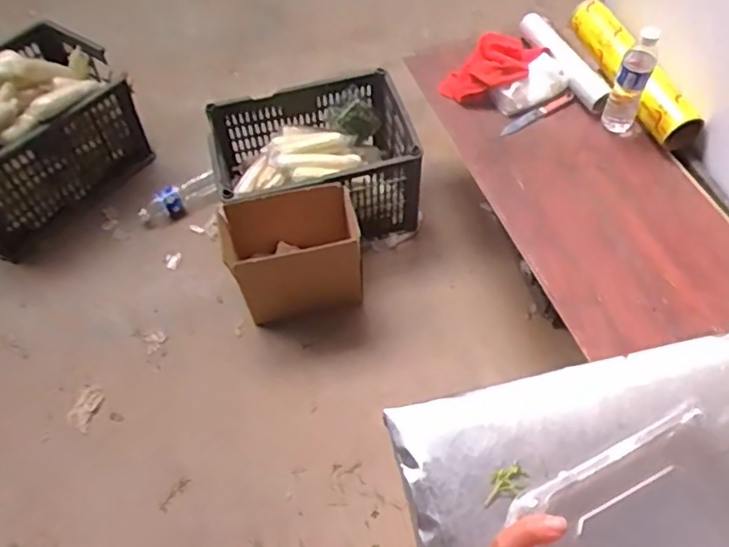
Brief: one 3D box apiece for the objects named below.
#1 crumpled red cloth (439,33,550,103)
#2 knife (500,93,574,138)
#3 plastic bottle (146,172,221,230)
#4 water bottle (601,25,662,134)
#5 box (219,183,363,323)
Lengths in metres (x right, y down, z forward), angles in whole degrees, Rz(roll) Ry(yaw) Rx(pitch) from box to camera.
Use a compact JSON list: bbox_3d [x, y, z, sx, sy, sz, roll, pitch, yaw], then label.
[{"bbox_3d":[0.285,-0.451,1.366,0.134,0.084,0.215,39,67,24],"label":"crumpled red cloth"},{"bbox_3d":[0.374,-0.345,1.322,0.201,0.014,0.025,-28,61,-15],"label":"knife"},{"bbox_3d":[-0.482,-0.193,1.589,0.241,0.090,0.071,-27,58,12],"label":"plastic bottle"},{"bbox_3d":[0.522,-0.369,1.200,0.062,0.229,0.065,24,62,17],"label":"water bottle"},{"bbox_3d":[-0.151,-0.038,1.376,0.275,0.241,0.190,-14,58,-6],"label":"box"}]

